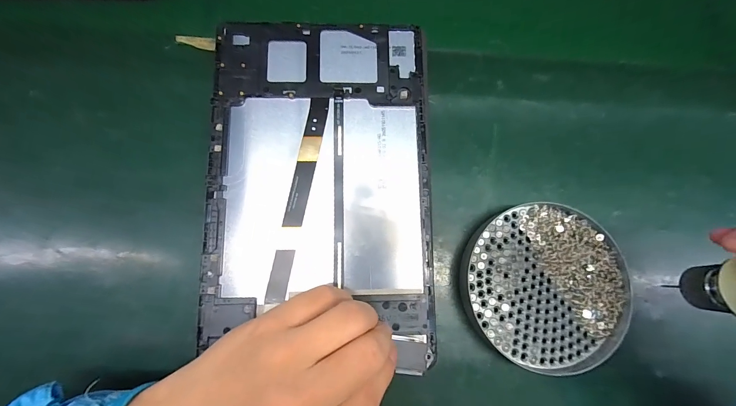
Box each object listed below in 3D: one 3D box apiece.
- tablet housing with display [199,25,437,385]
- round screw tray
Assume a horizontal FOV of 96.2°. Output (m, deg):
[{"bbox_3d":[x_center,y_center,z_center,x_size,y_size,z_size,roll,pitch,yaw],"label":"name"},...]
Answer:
[{"bbox_3d":[-0.031,-0.018,0.226,0.150,0.009,0.226,0,82,-2],"label":"tablet housing with display"},{"bbox_3d":[0.125,0.058,0.238,0.109,0.021,0.114,0,82,-2],"label":"round screw tray"}]

